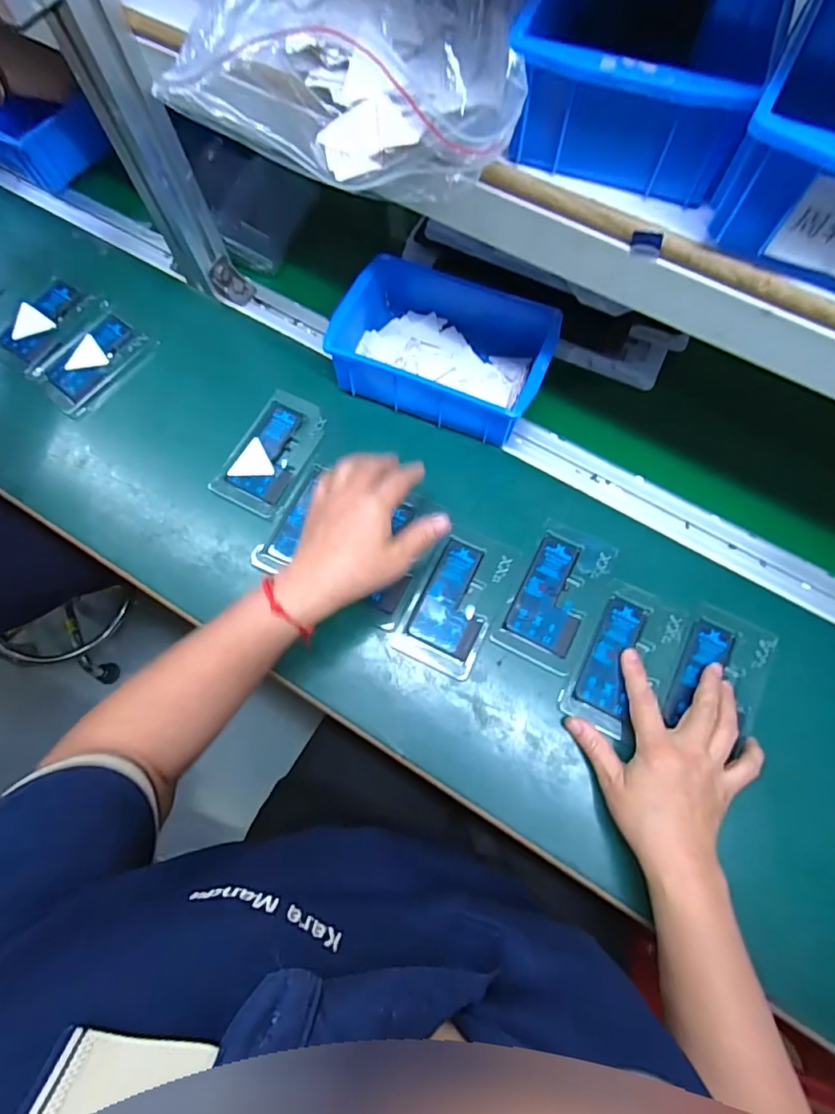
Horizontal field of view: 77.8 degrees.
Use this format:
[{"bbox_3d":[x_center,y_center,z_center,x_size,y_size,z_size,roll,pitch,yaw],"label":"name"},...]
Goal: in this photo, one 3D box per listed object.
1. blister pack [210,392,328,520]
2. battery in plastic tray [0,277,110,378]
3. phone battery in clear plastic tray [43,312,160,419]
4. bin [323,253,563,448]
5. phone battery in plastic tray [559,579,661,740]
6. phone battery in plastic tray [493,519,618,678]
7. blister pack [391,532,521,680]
[{"bbox_3d":[-0.144,-0.105,0.518,0.073,0.005,0.127,26,76,8],"label":"blister pack"},{"bbox_3d":[-0.408,-0.254,0.563,0.090,0.009,0.112,31,74,10],"label":"battery in plastic tray"},{"bbox_3d":[-0.343,-0.206,0.551,0.077,0.006,0.116,34,75,11],"label":"phone battery in clear plastic tray"},{"bbox_3d":[0.029,-0.212,0.516,0.198,0.056,0.148,21,75,7],"label":"bin"},{"bbox_3d":[0.172,0.084,0.449,0.053,0.006,0.129,25,75,8],"label":"phone battery in plastic tray"},{"bbox_3d":[0.125,0.033,0.465,0.067,0.004,0.129,26,76,8],"label":"phone battery in plastic tray"},{"bbox_3d":[0.035,0.040,0.466,0.073,0.006,0.123,24,76,8],"label":"blister pack"}]

